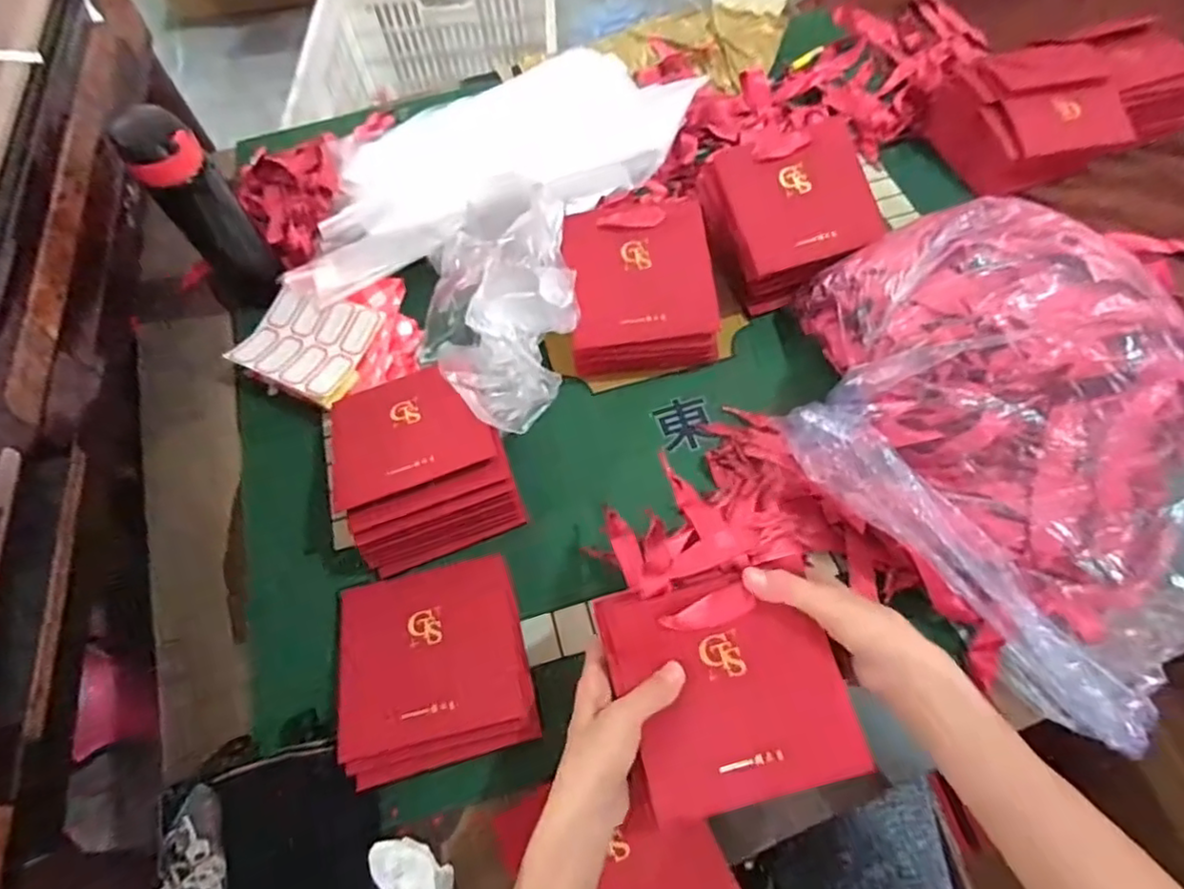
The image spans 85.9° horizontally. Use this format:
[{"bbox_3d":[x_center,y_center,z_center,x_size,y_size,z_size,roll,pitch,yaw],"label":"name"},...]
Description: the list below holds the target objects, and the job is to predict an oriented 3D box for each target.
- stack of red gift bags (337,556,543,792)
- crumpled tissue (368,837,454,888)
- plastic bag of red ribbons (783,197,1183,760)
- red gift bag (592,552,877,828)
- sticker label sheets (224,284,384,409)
[{"bbox_3d":[-0.129,0.173,0.513,0.143,0.026,0.155,-14,62,-4],"label":"stack of red gift bags"},{"bbox_3d":[-0.125,0.321,0.453,0.046,0.028,0.079,-20,62,-7],"label":"crumpled tissue"},{"bbox_3d":[0.347,-0.033,0.524,0.320,0.145,0.396,-38,66,-16],"label":"plastic bag of red ribbons"},{"bbox_3d":[0.090,0.160,0.420,0.143,0.014,0.141,-16,80,4],"label":"red gift bag"},{"bbox_3d":[-0.296,-0.106,0.664,0.140,0.012,0.117,19,64,13],"label":"sticker label sheets"}]

